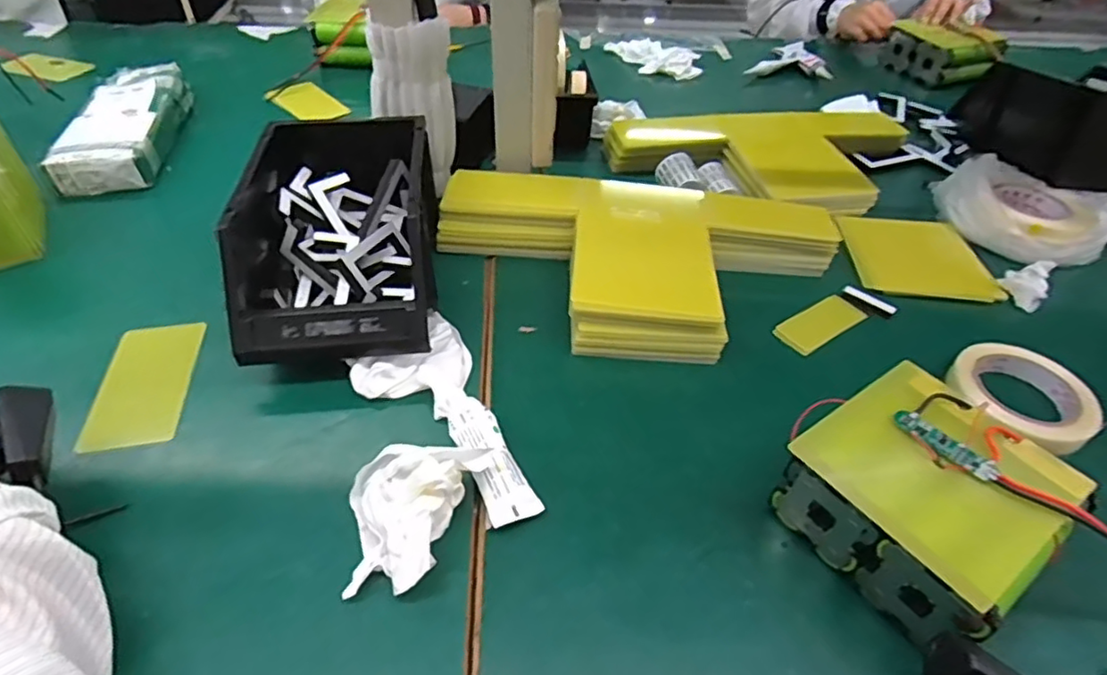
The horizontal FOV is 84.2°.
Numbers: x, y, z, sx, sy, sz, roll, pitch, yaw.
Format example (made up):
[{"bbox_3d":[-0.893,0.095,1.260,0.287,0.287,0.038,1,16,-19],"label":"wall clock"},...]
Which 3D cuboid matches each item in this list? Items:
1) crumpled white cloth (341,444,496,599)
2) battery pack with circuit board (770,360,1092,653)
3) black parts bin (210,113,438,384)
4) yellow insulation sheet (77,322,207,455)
[{"bbox_3d":[-0.091,0.119,0.411,0.095,0.048,0.088,-2,44,-6],"label":"crumpled white cloth"},{"bbox_3d":[0.257,0.110,0.426,0.143,0.079,0.142,-25,51,-27],"label":"battery pack with circuit board"},{"bbox_3d":[-0.206,-0.098,0.585,0.182,0.123,0.277,-1,44,-5],"label":"black parts bin"},{"bbox_3d":[-0.344,0.038,0.519,0.069,0.006,0.133,-5,47,-12],"label":"yellow insulation sheet"}]

